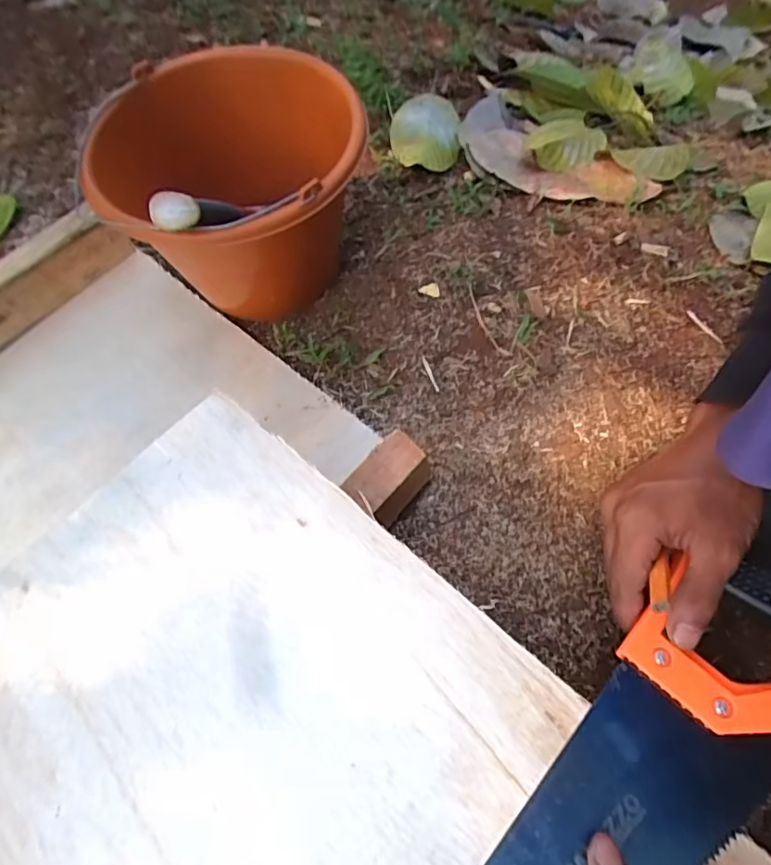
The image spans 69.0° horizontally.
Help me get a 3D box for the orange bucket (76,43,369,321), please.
[{"bbox_3d":[-0.143,-0.238,0.569,0.250,0.186,0.262,-18,62,-6],"label":"orange bucket"}]

